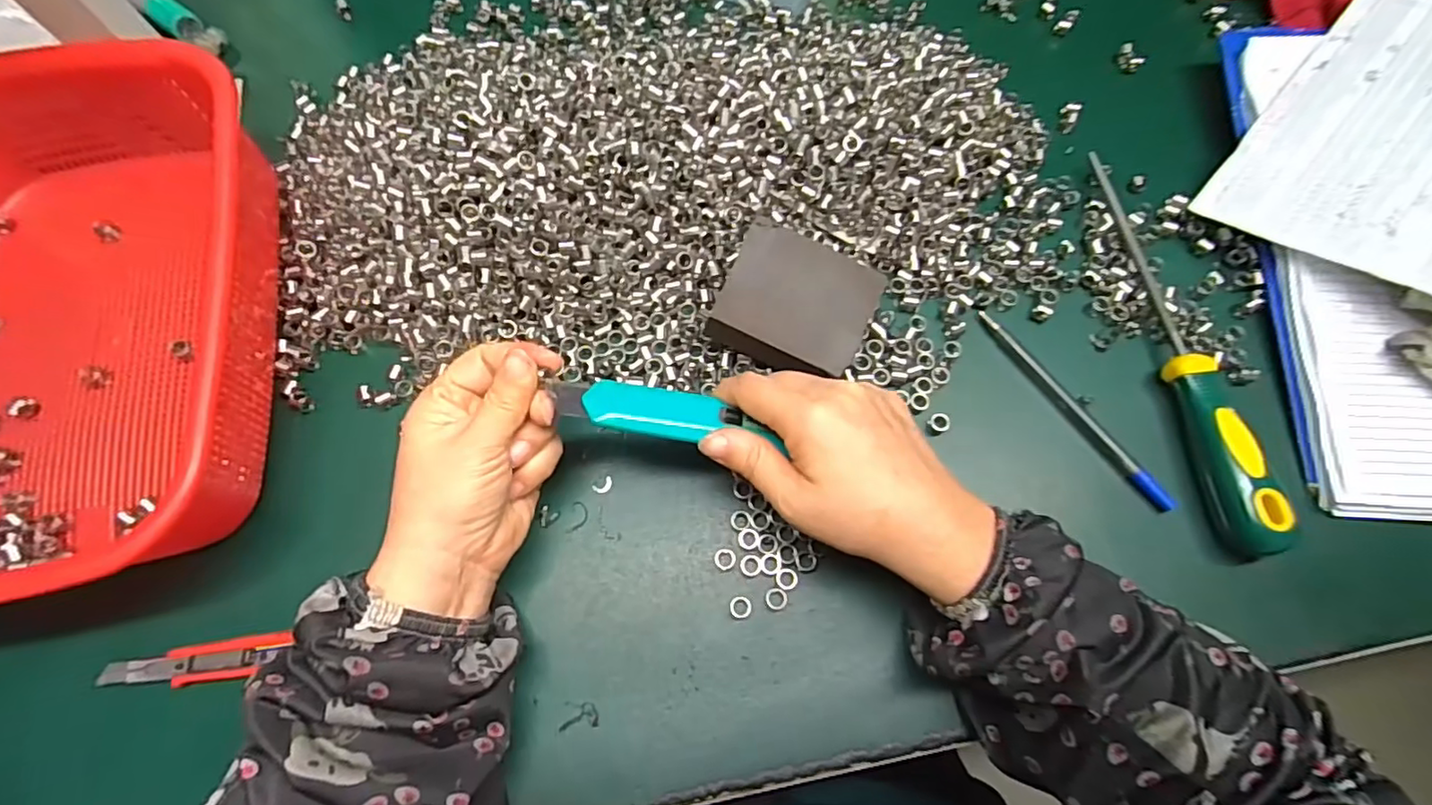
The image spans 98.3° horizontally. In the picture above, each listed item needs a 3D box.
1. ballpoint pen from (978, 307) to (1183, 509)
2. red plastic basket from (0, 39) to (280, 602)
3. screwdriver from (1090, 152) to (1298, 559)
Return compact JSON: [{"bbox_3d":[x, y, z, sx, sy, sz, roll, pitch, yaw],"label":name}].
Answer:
[{"bbox_3d":[0.197,0.002,0.344,0.010,0.007,0.138,-33,73,-12],"label":"ballpoint pen"},{"bbox_3d":[-0.336,-0.046,0.319,0.206,0.078,0.263,-7,69,-3],"label":"red plastic basket"},{"bbox_3d":[0.267,-0.040,0.343,0.040,0.028,0.239,-4,69,-2],"label":"screwdriver"}]

